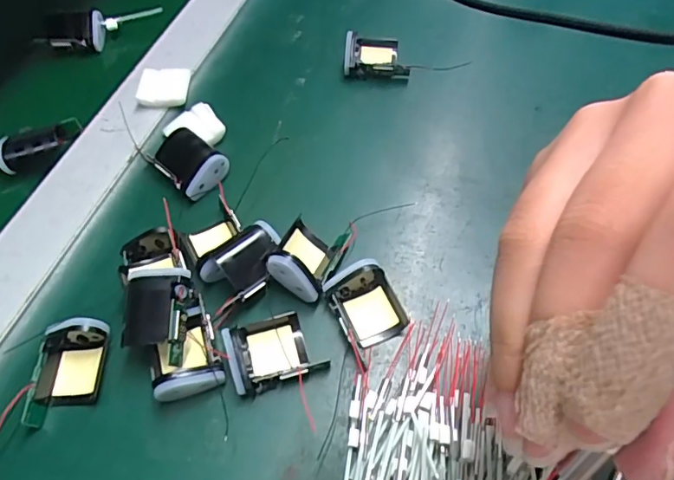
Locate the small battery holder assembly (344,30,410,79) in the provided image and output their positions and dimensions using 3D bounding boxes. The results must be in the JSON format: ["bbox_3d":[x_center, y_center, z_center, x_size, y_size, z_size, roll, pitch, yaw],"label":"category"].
[{"bbox_3d":[0.032,-0.149,0.401,0.049,0.022,0.040,1,58,1],"label":"small battery holder assembly"}]

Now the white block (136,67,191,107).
[{"bbox_3d":[-0.132,-0.117,0.384,0.038,0.009,0.031,1,58,1],"label":"white block"}]

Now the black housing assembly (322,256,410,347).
[{"bbox_3d":[0.018,0.035,0.287,0.039,0.021,0.042,-20,60,-12],"label":"black housing assembly"}]

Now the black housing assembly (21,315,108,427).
[{"bbox_3d":[-0.145,0.070,0.268,0.033,0.020,0.052,2,58,2],"label":"black housing assembly"}]

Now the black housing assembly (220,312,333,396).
[{"bbox_3d":[-0.035,0.060,0.277,0.047,0.014,0.038,-18,59,-11],"label":"black housing assembly"}]

